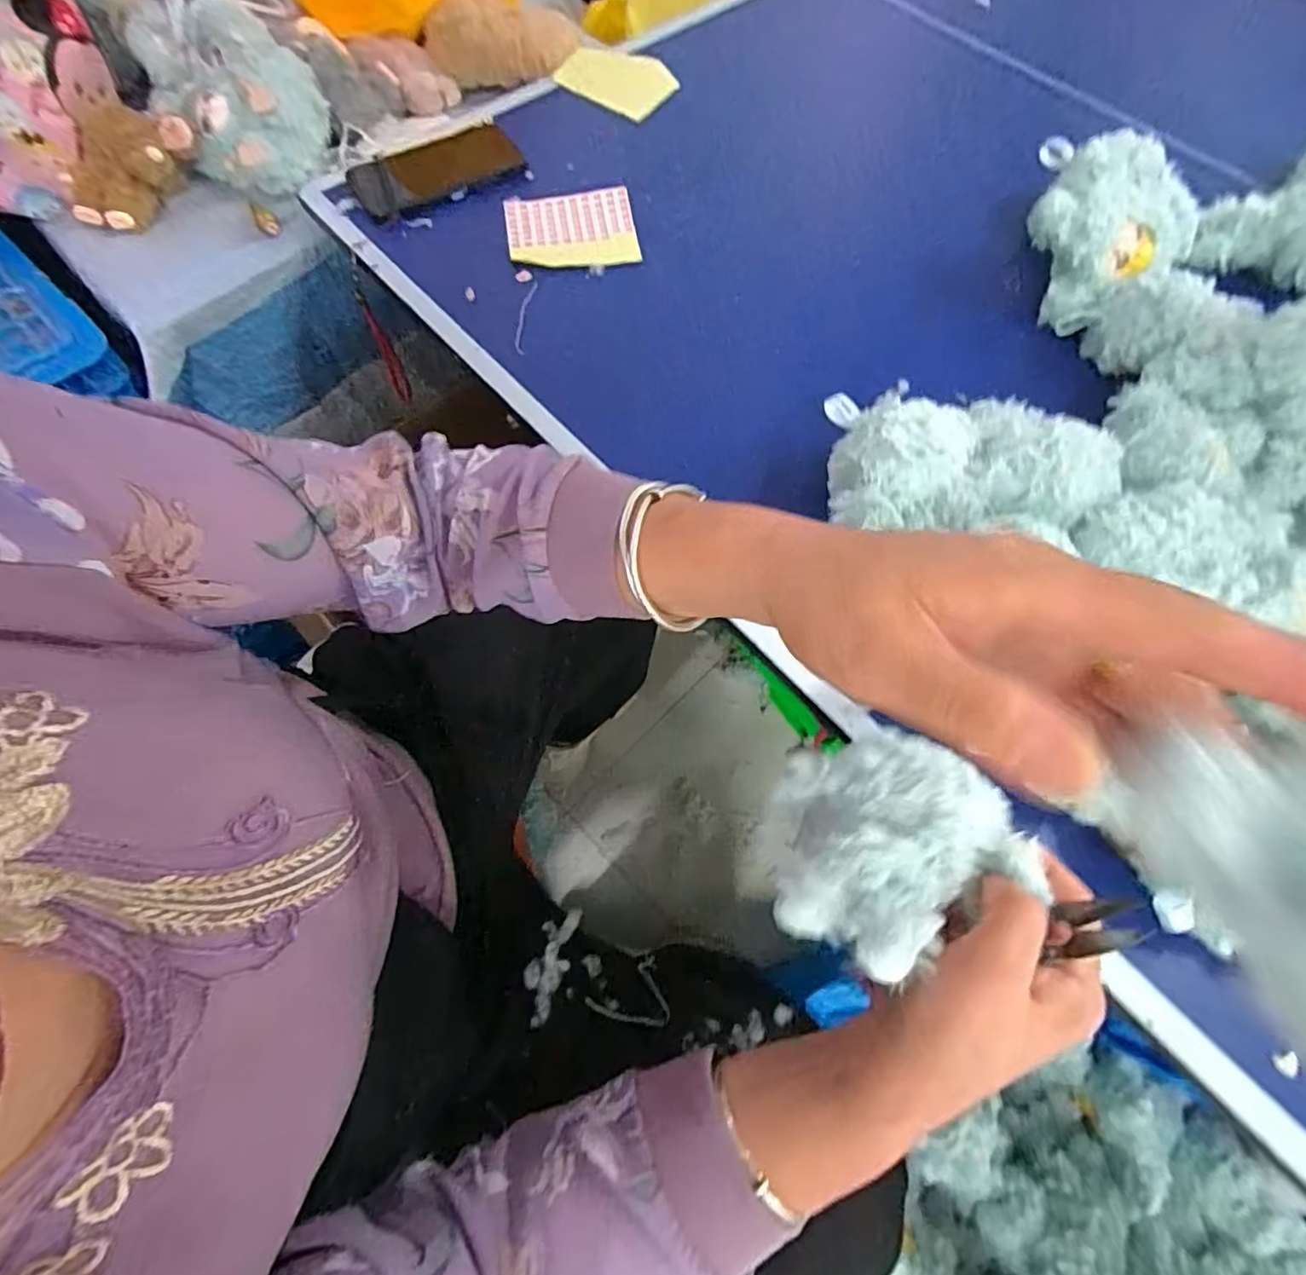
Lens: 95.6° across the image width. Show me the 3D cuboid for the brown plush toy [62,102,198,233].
[{"bbox_3d":[-0.501,-0.452,0.568,0.081,0.053,0.133,36,72,13],"label":"brown plush toy"}]

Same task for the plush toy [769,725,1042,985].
[{"bbox_3d":[0.112,0.100,0.297,0.113,0.053,0.097,-15,69,-6],"label":"plush toy"}]

